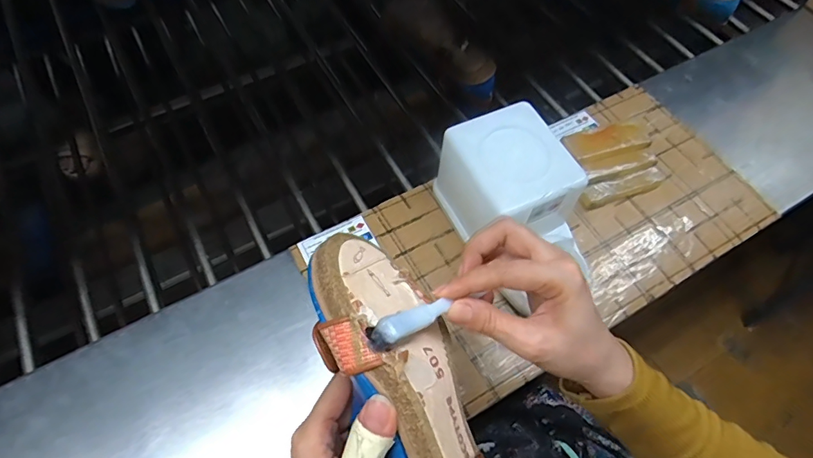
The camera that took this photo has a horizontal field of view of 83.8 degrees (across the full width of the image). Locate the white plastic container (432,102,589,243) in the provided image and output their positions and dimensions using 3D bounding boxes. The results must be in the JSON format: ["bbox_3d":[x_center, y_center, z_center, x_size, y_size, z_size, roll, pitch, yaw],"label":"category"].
[{"bbox_3d":[0.098,-0.039,0.457,0.103,0.108,0.117,-17,63,-11],"label":"white plastic container"}]

